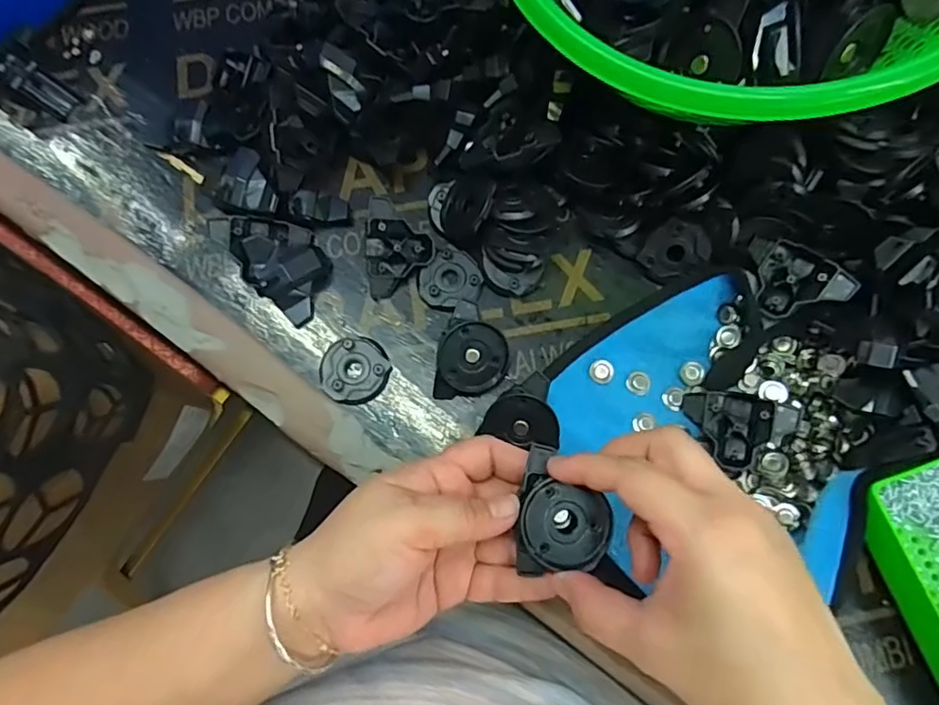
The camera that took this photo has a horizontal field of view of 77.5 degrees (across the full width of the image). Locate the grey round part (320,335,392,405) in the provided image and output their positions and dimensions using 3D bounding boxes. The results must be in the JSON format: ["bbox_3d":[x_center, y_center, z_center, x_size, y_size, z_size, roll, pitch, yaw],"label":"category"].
[{"bbox_3d":[-0.071,0.010,0.363,0.041,0.006,0.041,0,76,2],"label":"grey round part"}]

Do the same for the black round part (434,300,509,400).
[{"bbox_3d":[0.001,0.001,0.355,0.042,0.015,0.058,8,99,-13],"label":"black round part"}]

